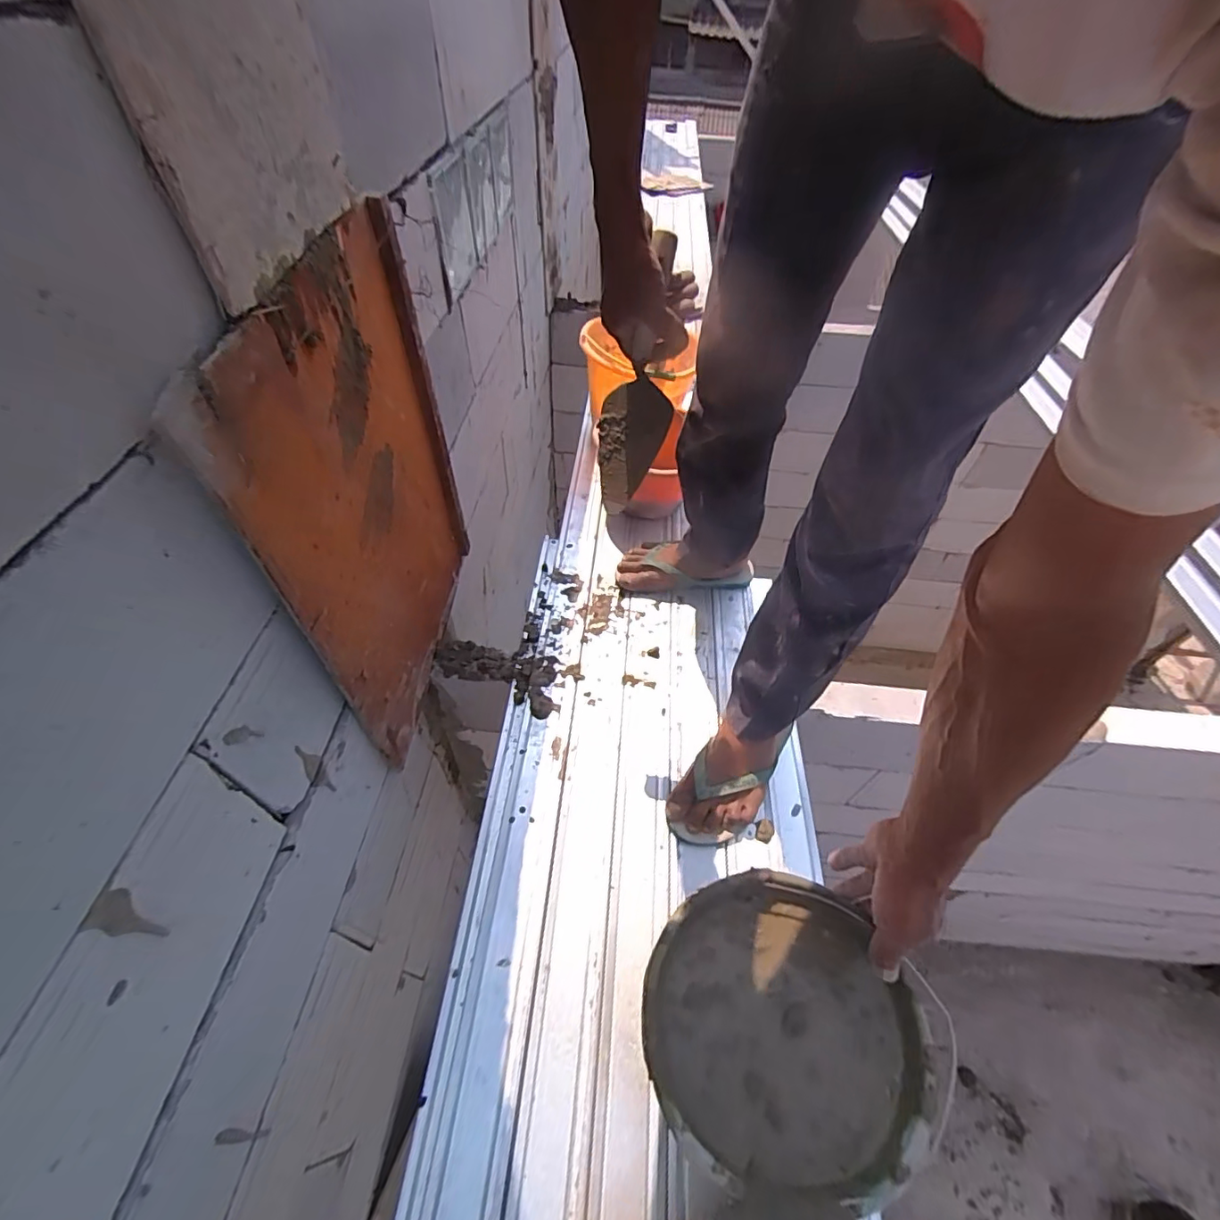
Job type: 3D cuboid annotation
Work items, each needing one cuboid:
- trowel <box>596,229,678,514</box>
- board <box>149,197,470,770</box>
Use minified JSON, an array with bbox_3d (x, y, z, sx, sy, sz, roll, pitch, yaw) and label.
[{"bbox_3d":[0.032,-0.251,0.609,0.081,0.288,0.034,18,24,11],"label":"trowel"},{"bbox_3d":[-0.311,-0.130,0.741,0.024,0.601,0.471,5,51,1],"label":"board"}]

